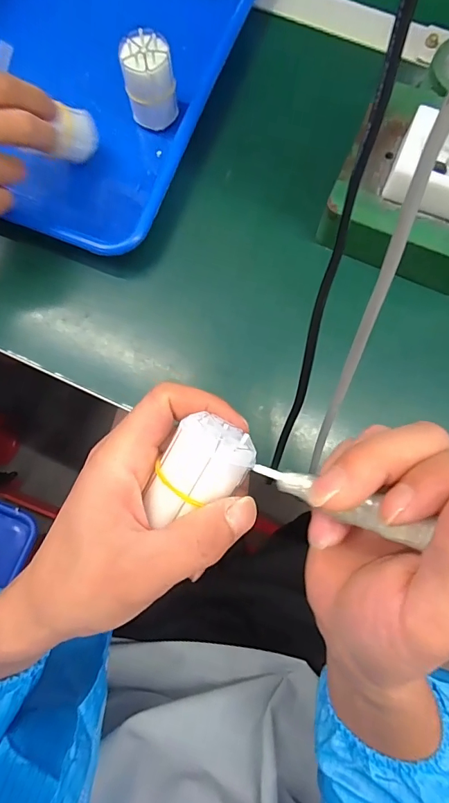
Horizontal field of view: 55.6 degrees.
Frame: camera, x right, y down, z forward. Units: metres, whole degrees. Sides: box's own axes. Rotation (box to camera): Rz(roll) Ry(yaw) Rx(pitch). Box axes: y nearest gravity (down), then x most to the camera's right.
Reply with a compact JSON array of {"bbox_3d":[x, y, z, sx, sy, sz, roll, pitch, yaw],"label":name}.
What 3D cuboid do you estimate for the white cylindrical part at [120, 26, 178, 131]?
[{"bbox_3d":[-0.060,-0.258,0.348,0.038,0.056,0.037,0,79,1],"label":"white cylindrical part"}]

